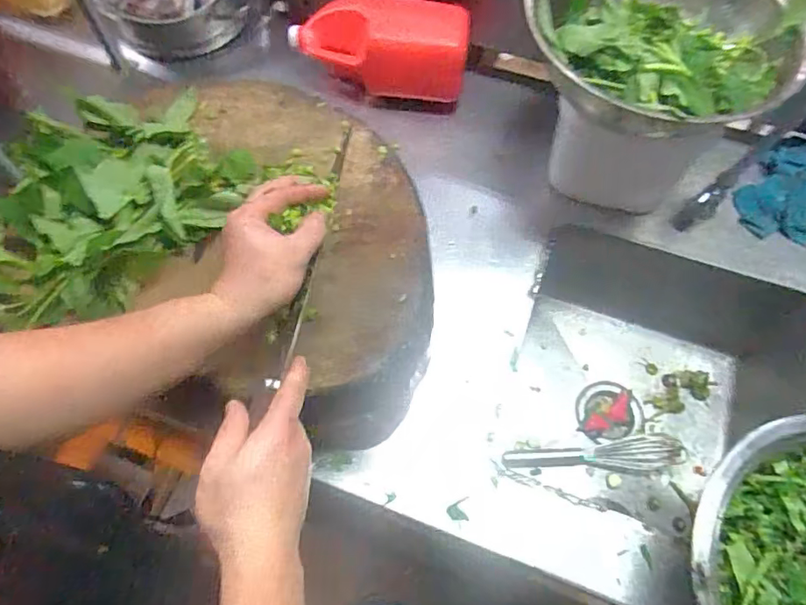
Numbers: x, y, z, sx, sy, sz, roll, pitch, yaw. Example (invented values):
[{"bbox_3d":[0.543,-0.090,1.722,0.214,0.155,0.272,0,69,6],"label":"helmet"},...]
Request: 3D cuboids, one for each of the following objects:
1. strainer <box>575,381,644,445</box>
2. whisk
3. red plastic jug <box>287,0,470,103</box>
[{"bbox_3d":[0.376,0.199,0.969,0.123,0.019,0.106,-3,64,-2],"label":"strainer"},{"bbox_3d":[0.328,0.261,0.904,0.301,0.046,0.061,-2,64,-2],"label":"whisk"},{"bbox_3d":[-0.035,-0.448,0.909,0.299,0.111,0.125,11,65,5],"label":"red plastic jug"}]

